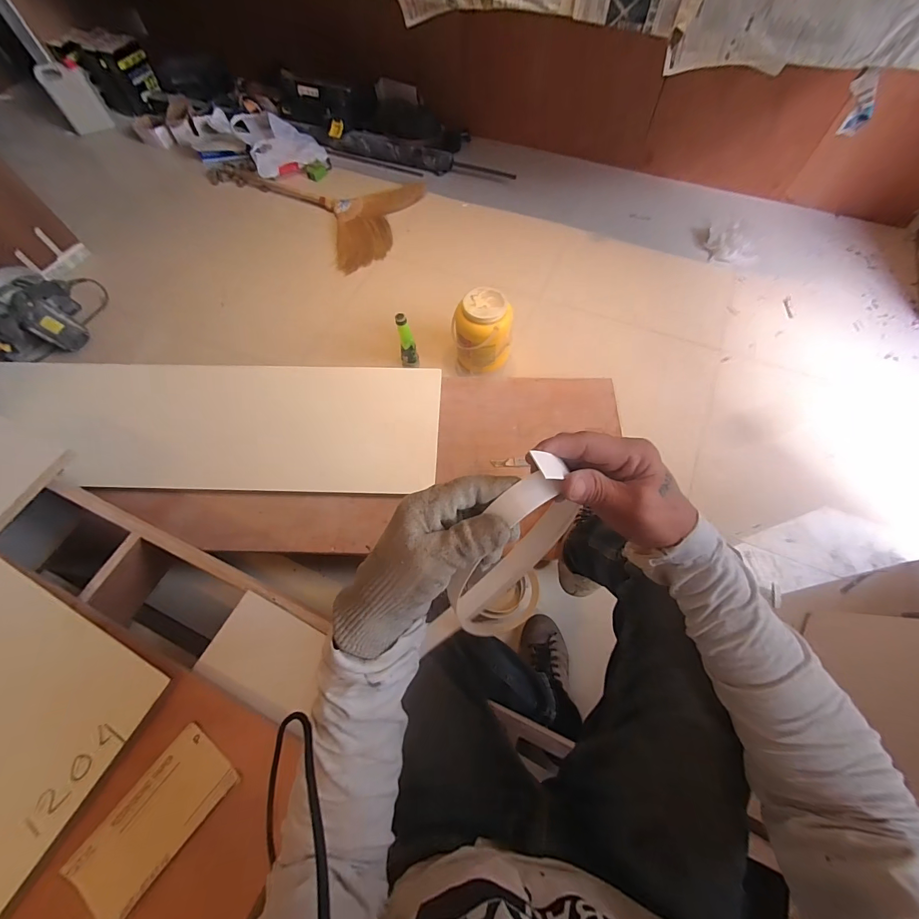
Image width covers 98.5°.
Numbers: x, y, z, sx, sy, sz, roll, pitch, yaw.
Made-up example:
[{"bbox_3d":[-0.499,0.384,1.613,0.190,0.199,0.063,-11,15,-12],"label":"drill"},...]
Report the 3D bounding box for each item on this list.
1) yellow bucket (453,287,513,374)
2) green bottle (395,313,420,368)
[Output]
[{"bbox_3d":[0.067,-0.373,1.162,0.168,0.190,0.176,0,64,1],"label":"yellow bucket"},{"bbox_3d":[-0.158,-0.355,1.189,0.055,0.197,0.052,-13,64,-5],"label":"green bottle"}]

